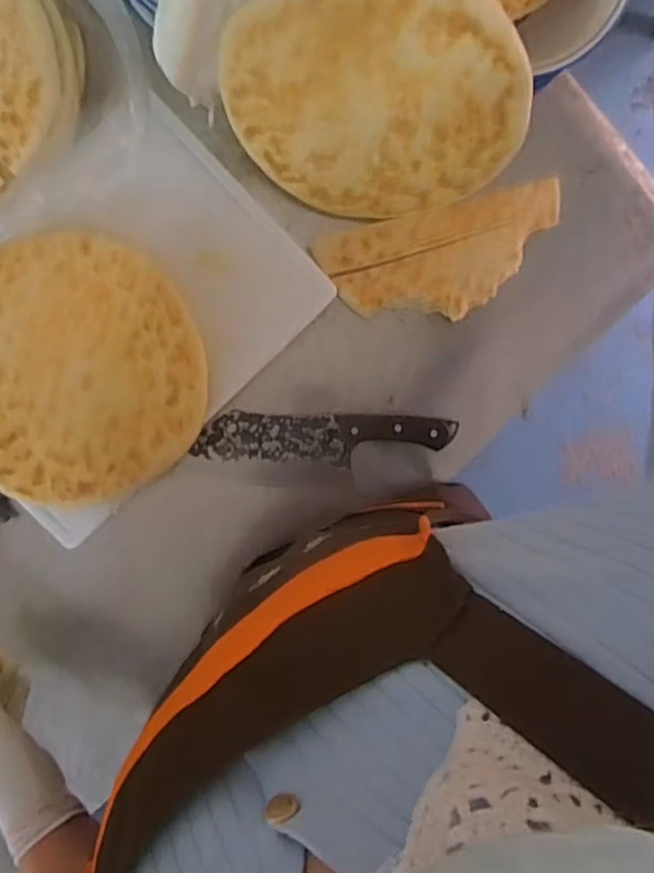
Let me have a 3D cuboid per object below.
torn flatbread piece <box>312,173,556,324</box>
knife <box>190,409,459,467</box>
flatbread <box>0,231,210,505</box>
[{"bbox_3d":[0.125,-0.184,0.709,0.250,0.018,0.107,-15,94,-4],"label":"torn flatbread piece"},{"bbox_3d":[0.000,0.002,0.714,0.267,0.030,0.051,2,92,-5],"label":"knife"},{"bbox_3d":[-0.249,-0.064,0.661,0.246,0.010,0.247,0,93,-5],"label":"flatbread"}]

